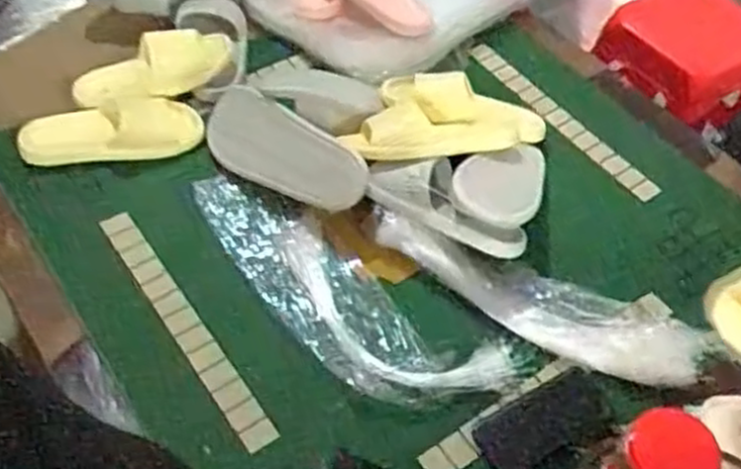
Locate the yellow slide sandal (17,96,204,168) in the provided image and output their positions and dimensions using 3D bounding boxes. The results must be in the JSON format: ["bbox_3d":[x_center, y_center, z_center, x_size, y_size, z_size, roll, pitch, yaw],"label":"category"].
[{"bbox_3d":[-0.360,-0.145,1.114,0.240,0.049,0.097,-2,52,-4],"label":"yellow slide sandal"}]

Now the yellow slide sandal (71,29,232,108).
[{"bbox_3d":[-0.312,-0.240,1.145,0.224,0.057,0.089,-16,53,3],"label":"yellow slide sandal"}]

